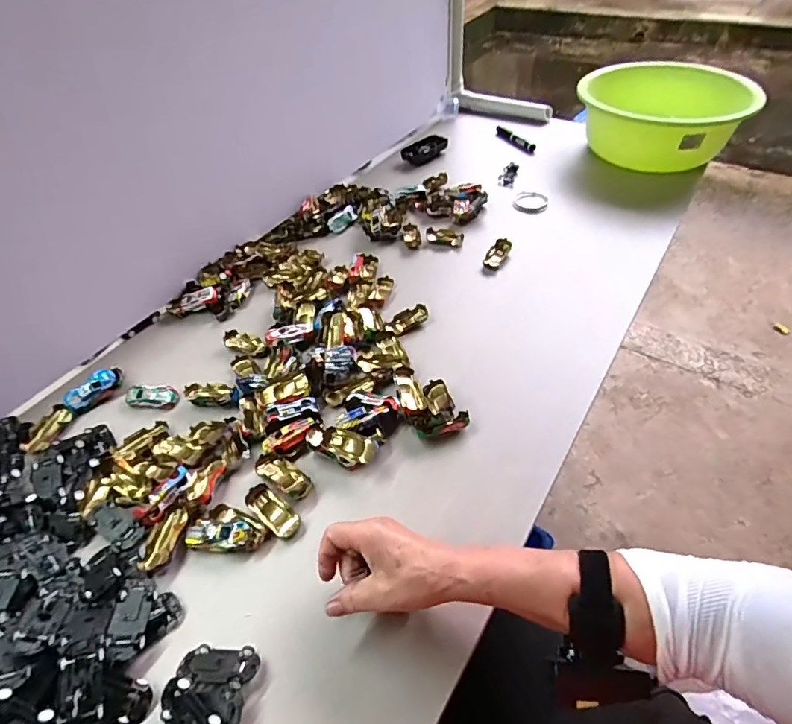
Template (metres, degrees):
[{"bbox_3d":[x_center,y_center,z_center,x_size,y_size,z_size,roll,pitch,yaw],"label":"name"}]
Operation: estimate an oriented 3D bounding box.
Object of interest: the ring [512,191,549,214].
[{"bbox_3d":[0.244,-0.291,0.866,0.063,0.011,0.068,-2,47,2],"label":"ring"}]

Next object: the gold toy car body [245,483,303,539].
[{"bbox_3d":[-0.124,0.152,0.486,0.064,0.014,0.026,31,57,22],"label":"gold toy car body"}]

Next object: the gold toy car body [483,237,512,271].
[{"bbox_3d":[0.161,-0.173,0.758,0.029,0.014,0.067,22,53,23],"label":"gold toy car body"}]

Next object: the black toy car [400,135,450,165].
[{"bbox_3d":[0.061,-0.445,1.004,0.102,0.033,0.048,-36,58,-26],"label":"black toy car"}]

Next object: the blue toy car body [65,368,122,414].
[{"bbox_3d":[-0.383,0.033,0.603,0.029,0.016,0.069,27,54,26],"label":"blue toy car body"}]

